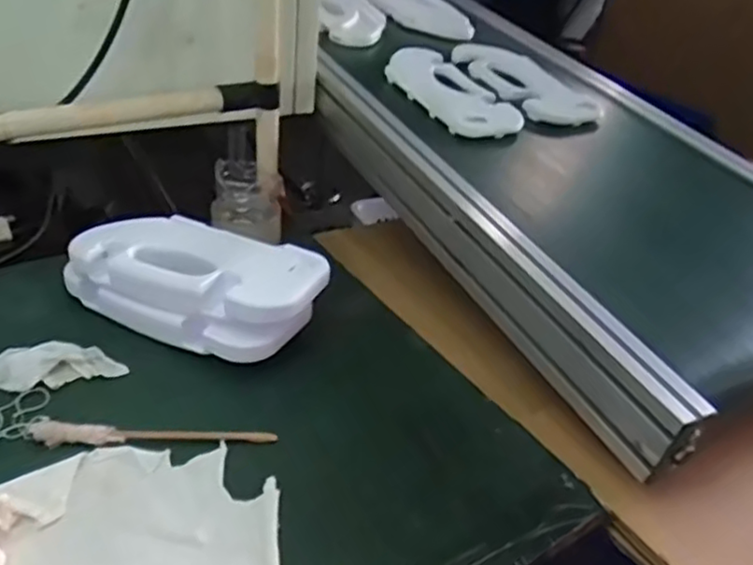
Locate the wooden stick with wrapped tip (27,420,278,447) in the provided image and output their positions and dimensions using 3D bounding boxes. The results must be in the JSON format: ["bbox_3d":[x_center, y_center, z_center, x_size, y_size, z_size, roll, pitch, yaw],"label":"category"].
[{"bbox_3d":[-0.194,0.133,0.592,0.207,0.012,0.021,4,33,-5],"label":"wooden stick with wrapped tip"}]

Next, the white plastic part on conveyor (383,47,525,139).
[{"bbox_3d":[0.105,-0.280,0.988,0.109,0.047,0.246,-14,38,-29],"label":"white plastic part on conveyor"}]

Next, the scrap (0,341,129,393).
[{"bbox_3d":[-0.320,0.079,0.652,0.146,0.011,0.052,-3,34,-15],"label":"scrap"}]

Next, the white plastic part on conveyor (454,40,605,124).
[{"bbox_3d":[0.233,-0.319,1.074,0.093,0.055,0.289,-12,38,-27],"label":"white plastic part on conveyor"}]

